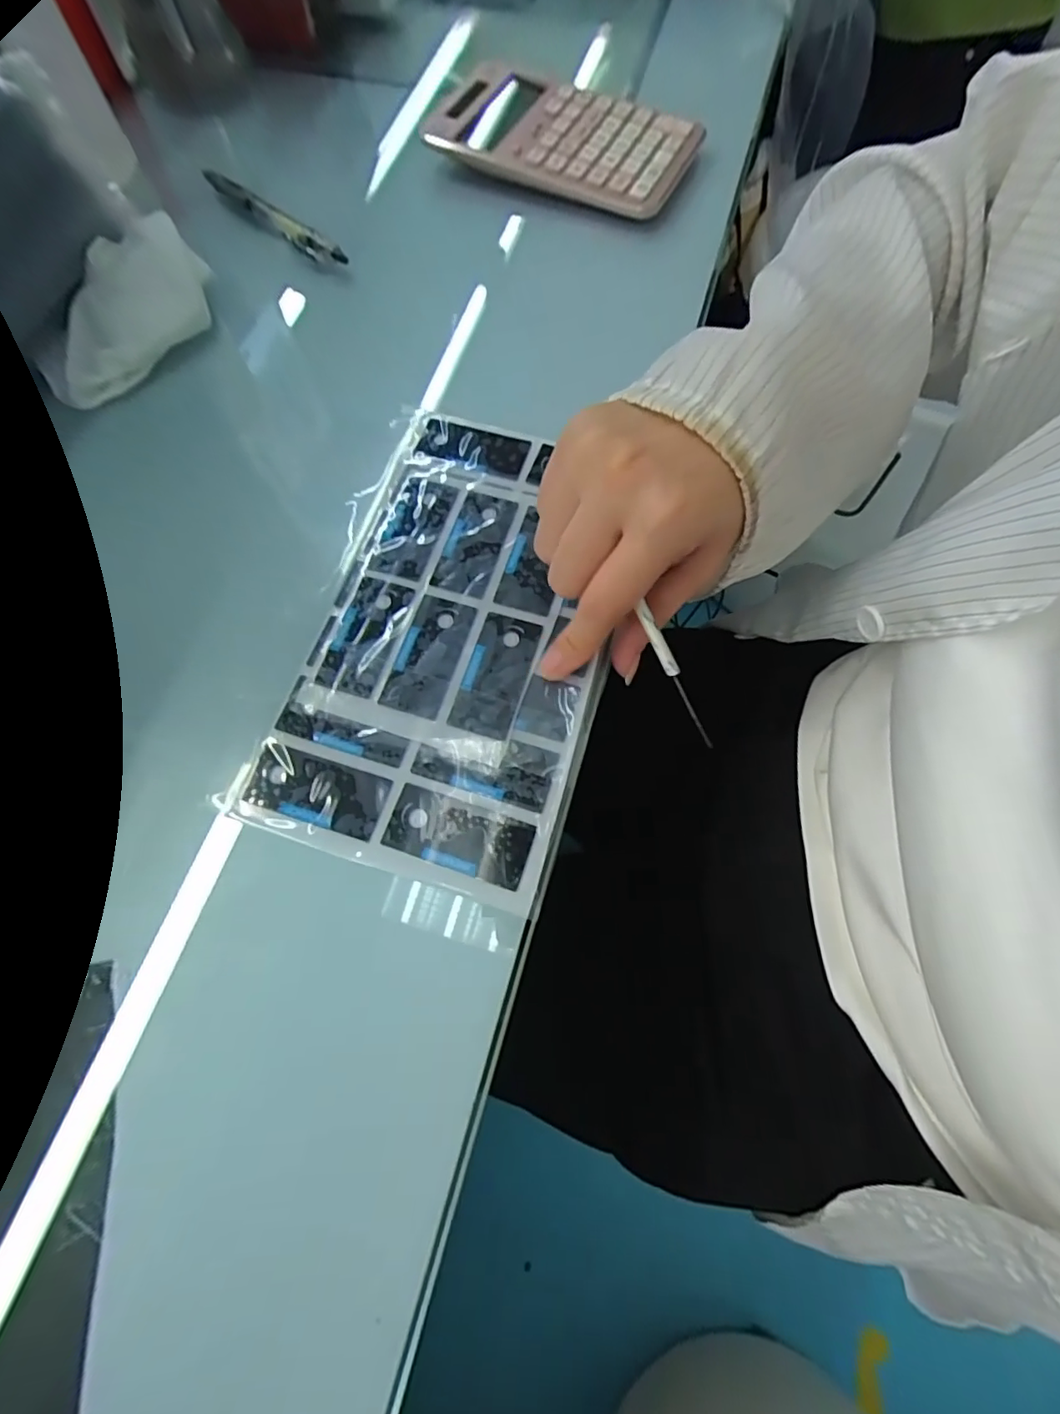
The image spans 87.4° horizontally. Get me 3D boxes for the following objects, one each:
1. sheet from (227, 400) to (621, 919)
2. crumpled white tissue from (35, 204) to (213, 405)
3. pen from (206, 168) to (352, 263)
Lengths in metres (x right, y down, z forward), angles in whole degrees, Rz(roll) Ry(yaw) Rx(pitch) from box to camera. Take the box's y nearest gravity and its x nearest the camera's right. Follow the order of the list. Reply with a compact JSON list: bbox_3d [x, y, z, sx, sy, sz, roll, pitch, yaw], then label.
[{"bbox_3d":[-0.030,-0.039,0.263,0.133,0.005,0.227,16,71,7],"label":"sheet"},{"bbox_3d":[-0.246,-0.238,0.333,0.111,0.034,0.081,-34,73,-11],"label":"crumpled white tissue"},{"bbox_3d":[-0.175,-0.332,0.375,0.137,0.013,0.012,39,75,14],"label":"pen"}]

